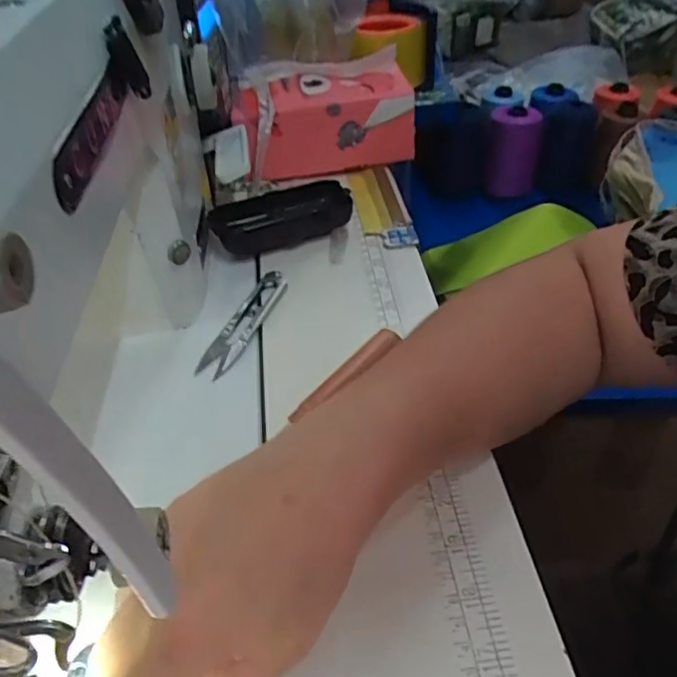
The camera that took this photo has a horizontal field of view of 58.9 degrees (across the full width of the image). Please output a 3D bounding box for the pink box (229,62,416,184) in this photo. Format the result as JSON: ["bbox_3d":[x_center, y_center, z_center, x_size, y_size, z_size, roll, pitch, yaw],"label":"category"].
[{"bbox_3d":[-0.008,-0.196,0.530,0.157,0.063,0.079,-9,43,-8],"label":"pink box"}]

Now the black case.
[{"bbox_3d":[-0.044,-0.096,0.472,0.107,0.021,0.050,-20,45,-19],"label":"black case"}]

